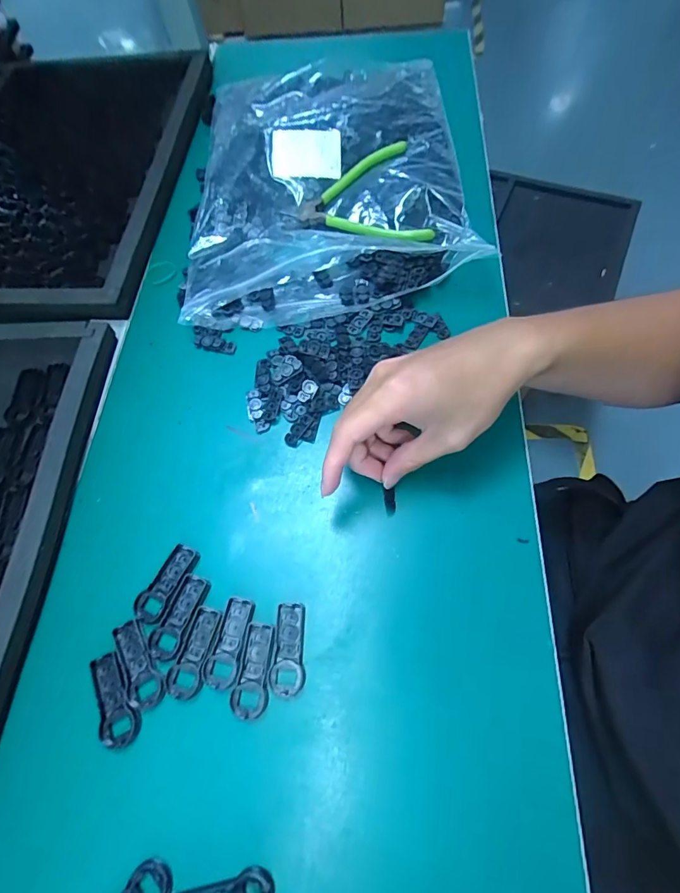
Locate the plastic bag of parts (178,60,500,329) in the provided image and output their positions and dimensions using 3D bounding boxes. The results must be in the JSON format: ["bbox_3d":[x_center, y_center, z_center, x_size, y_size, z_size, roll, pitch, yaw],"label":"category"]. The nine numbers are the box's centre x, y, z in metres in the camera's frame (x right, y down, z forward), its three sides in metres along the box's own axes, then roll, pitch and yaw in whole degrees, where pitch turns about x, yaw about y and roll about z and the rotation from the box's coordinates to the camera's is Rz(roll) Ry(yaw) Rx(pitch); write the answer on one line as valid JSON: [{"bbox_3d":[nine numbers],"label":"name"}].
[{"bbox_3d":[-0.017,-0.288,0.471,0.278,0.039,0.364,-5,65,0],"label":"plastic bag of parts"}]

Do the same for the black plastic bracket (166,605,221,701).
[{"bbox_3d":[-0.095,0.133,0.295,0.021,0.004,0.054,11,66,8],"label":"black plastic bracket"}]

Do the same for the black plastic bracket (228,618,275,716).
[{"bbox_3d":[-0.055,0.142,0.289,0.021,0.004,0.054,5,65,5],"label":"black plastic bracket"}]

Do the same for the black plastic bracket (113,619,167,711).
[{"bbox_3d":[-0.131,0.141,0.294,0.022,0.004,0.054,-30,67,-11],"label":"black plastic bracket"}]

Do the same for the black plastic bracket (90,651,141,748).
[{"bbox_3d":[-0.144,0.159,0.285,0.022,0.004,0.055,-26,66,-10],"label":"black plastic bracket"}]

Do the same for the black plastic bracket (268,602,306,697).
[{"bbox_3d":[-0.033,0.131,0.294,0.021,0.004,0.055,2,65,3],"label":"black plastic bracket"}]

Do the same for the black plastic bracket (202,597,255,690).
[{"bbox_3d":[-0.073,0.128,0.297,0.021,0.005,0.055,11,66,8],"label":"black plastic bracket"}]

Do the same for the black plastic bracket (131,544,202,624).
[{"bbox_3d":[-0.122,0.094,0.314,0.021,0.004,0.055,24,68,13],"label":"black plastic bracket"}]

